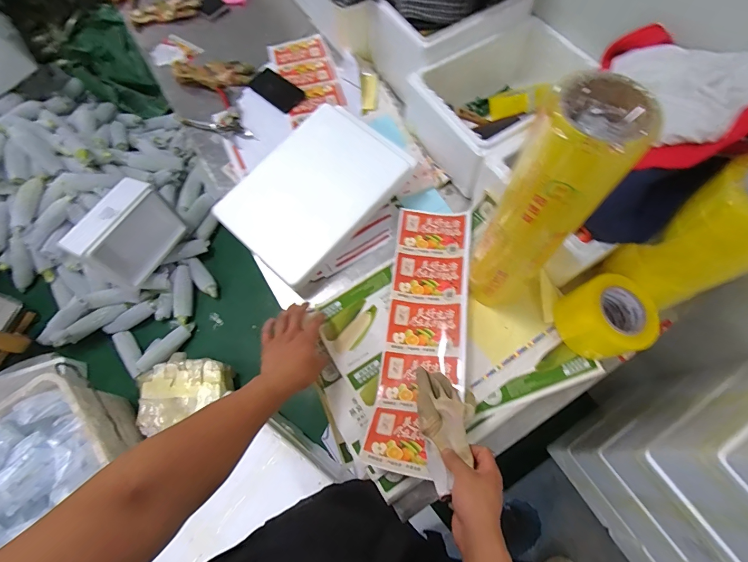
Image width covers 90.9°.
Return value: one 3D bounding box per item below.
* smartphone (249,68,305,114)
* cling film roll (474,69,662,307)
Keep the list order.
[{"bbox_3d":[-0.244,-0.483,0.933,0.078,0.014,0.155,-42,71,-14],"label":"smartphone"},{"bbox_3d":[0.217,-0.072,0.515,0.099,0.405,0.091,-1,67,3],"label":"cling film roll"}]

